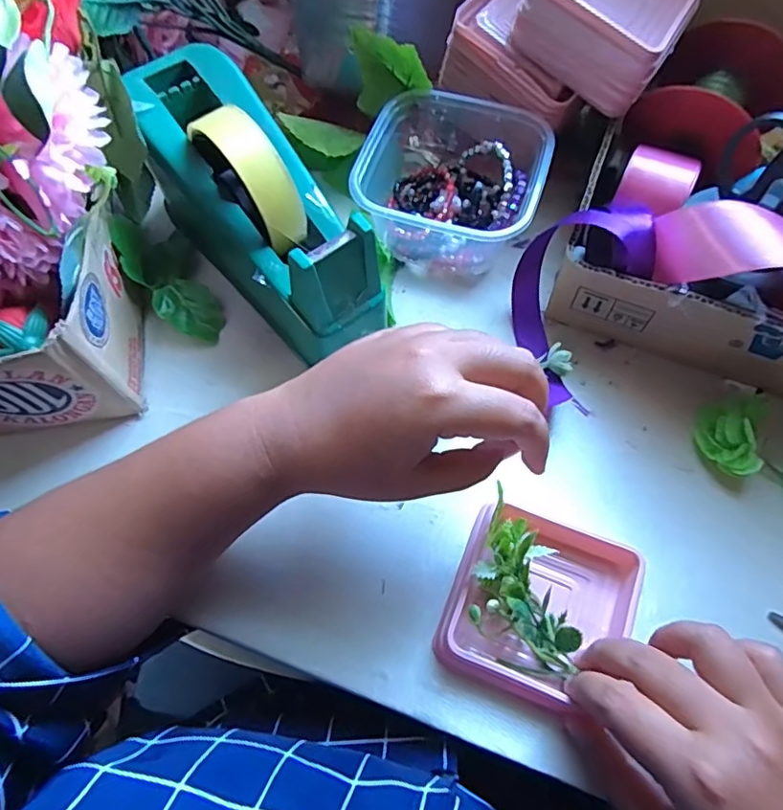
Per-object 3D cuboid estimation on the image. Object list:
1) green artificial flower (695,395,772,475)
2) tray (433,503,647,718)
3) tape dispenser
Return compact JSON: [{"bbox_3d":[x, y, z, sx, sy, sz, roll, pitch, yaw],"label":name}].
[{"bbox_3d":[0.199,0.016,0.330,0.032,0.021,0.047,14,67,8],"label":"green artificial flower"},{"bbox_3d":[0.078,0.104,0.295,0.090,0.020,0.093,20,68,11],"label":"tray"},{"bbox_3d":[-0.086,-0.126,0.339,0.083,0.091,0.216,-34,82,-13],"label":"tape dispenser"}]

